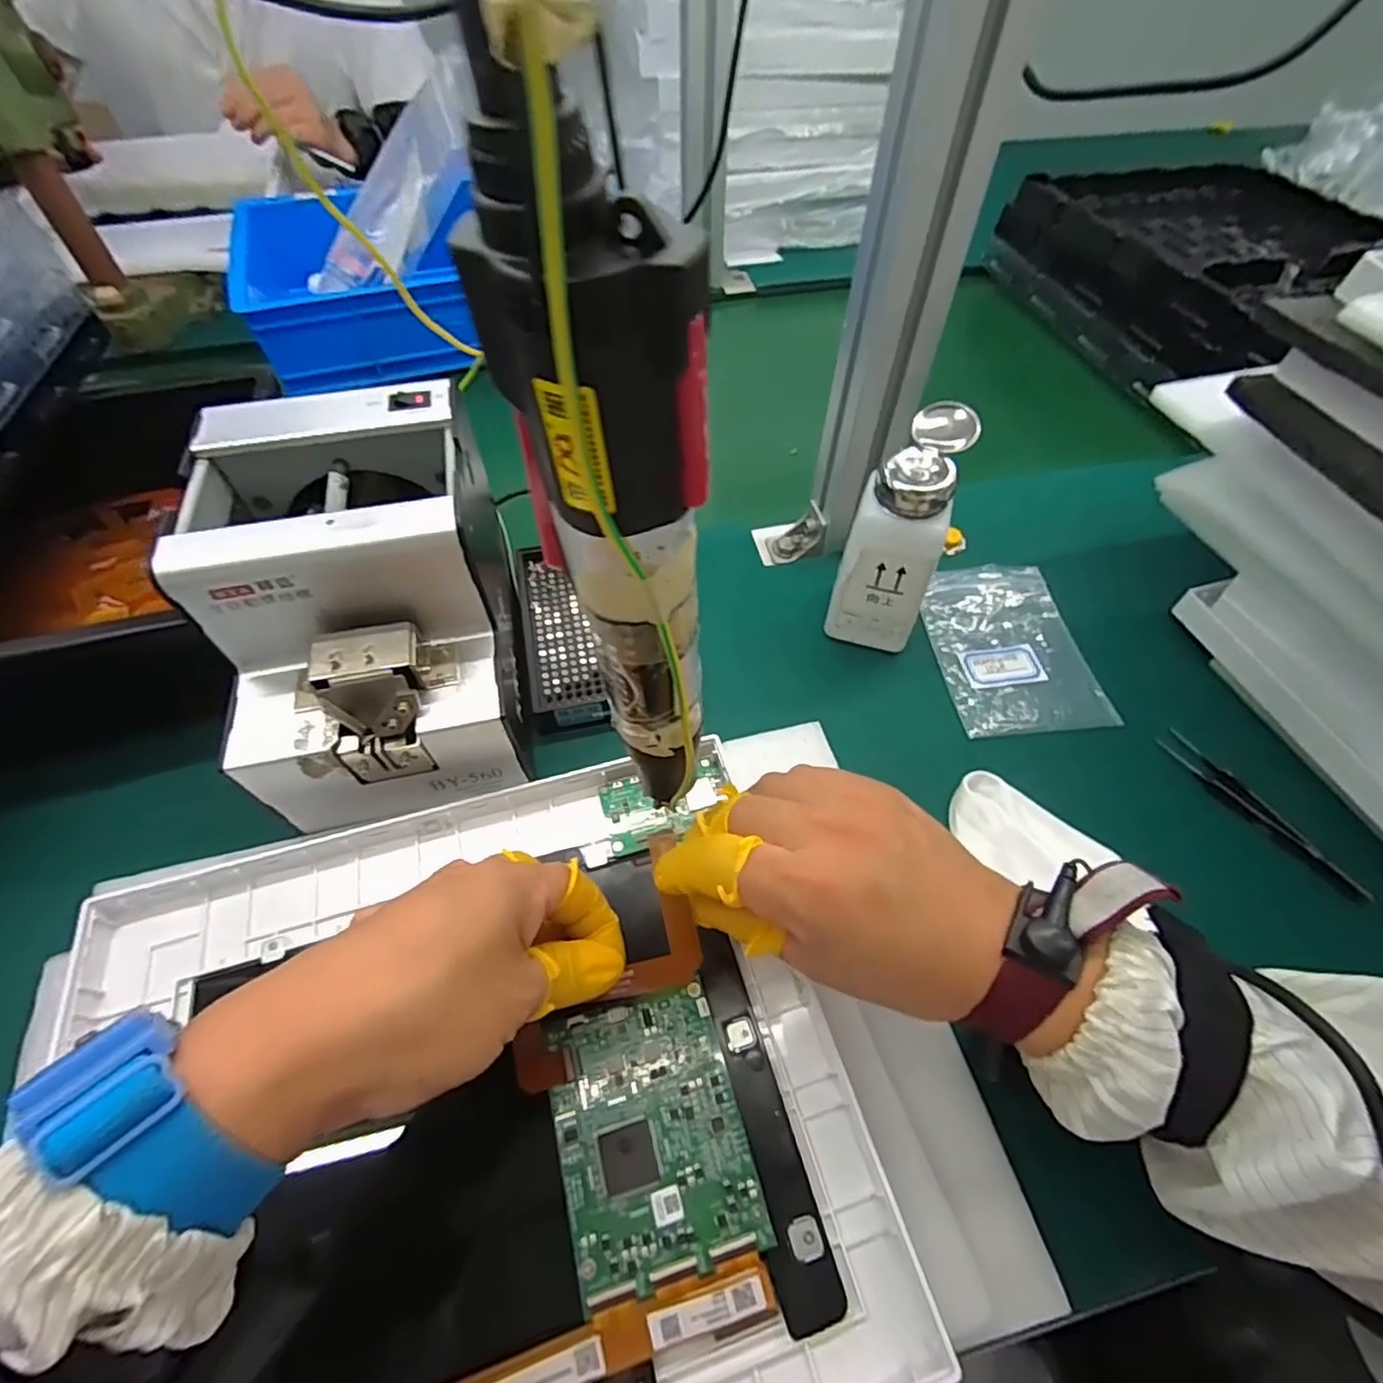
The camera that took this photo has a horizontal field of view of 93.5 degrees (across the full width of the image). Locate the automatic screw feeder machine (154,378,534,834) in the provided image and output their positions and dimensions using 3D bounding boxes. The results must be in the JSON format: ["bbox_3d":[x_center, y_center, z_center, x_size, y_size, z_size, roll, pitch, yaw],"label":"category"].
[{"bbox_3d":[-0.162,-0.039,0.347,0.135,0.155,0.192,-11,55,-9],"label":"automatic screw feeder machine"}]

